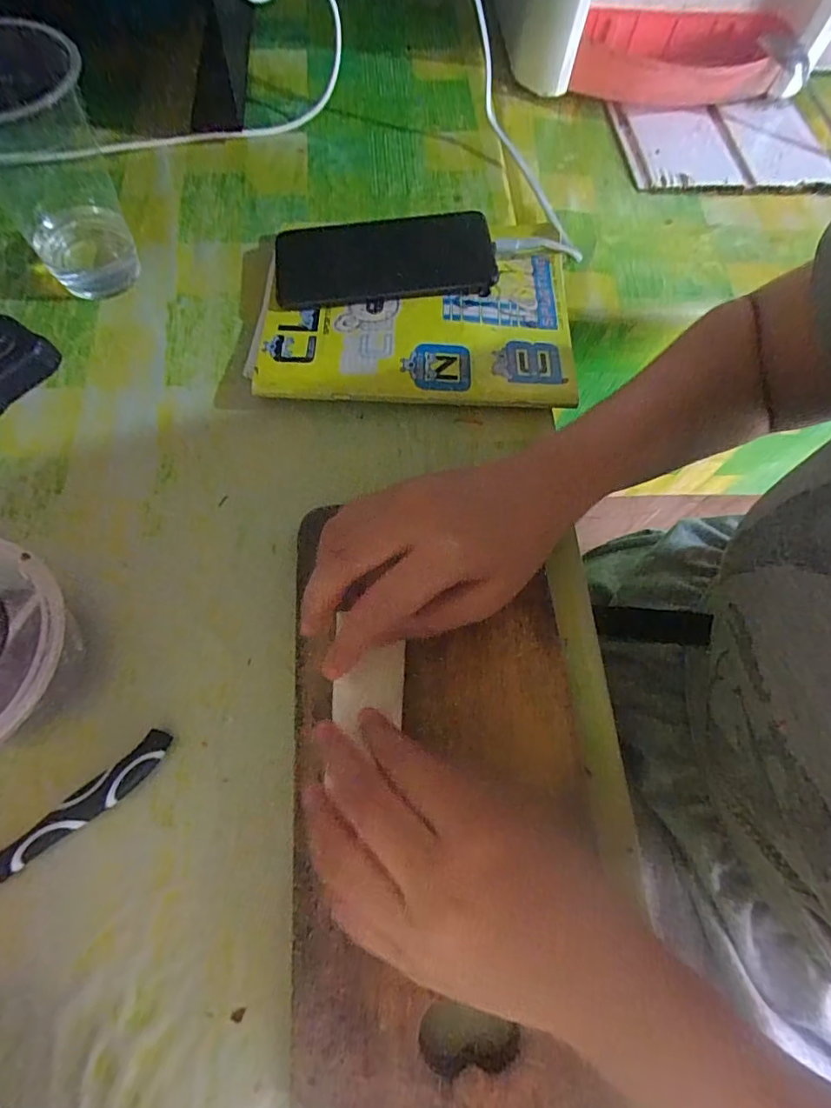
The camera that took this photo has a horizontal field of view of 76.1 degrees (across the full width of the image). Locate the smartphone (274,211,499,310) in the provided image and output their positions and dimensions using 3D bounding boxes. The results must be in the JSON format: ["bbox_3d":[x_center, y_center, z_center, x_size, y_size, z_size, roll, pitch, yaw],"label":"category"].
[{"bbox_3d":[-0.022,-0.210,0.375,0.152,0.014,0.077,-3,67,-4],"label":"smartphone"}]

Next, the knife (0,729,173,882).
[{"bbox_3d":[-0.180,0.135,0.241,0.149,0.008,0.017,-36,73,-17],"label":"knife"}]

